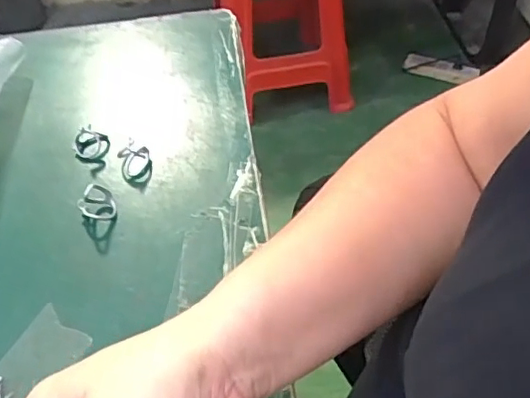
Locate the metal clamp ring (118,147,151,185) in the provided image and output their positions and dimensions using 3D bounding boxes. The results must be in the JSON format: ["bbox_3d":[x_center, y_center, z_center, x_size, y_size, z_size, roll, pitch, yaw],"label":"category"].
[{"bbox_3d":[-0.100,-0.029,0.428,0.023,0.009,0.037,-16,48,-11],"label":"metal clamp ring"}]

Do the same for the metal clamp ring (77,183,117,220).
[{"bbox_3d":[-0.118,0.002,0.391,0.024,0.023,0.023,-2,47,2],"label":"metal clamp ring"}]

